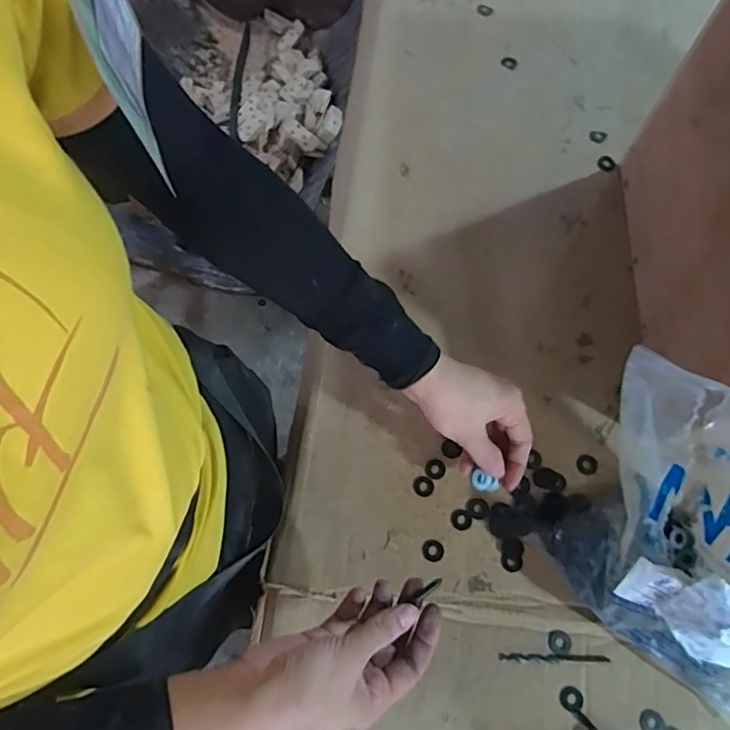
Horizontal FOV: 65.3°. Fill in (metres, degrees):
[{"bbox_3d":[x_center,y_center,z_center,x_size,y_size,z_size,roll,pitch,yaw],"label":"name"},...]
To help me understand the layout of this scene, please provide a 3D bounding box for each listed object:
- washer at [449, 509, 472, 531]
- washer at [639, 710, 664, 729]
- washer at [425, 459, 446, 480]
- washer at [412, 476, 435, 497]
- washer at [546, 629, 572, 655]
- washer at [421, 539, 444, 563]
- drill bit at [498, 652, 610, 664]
[{"bbox_3d":[0.088,0.141,0.522,0.019,0.004,0.018,0,72,0],"label":"washer"},{"bbox_3d":[0.239,0.299,0.475,0.020,0.004,0.019,0,72,0],"label":"washer"},{"bbox_3d":[0.066,0.098,0.534,0.019,0.004,0.018,0,72,0],"label":"washer"},{"bbox_3d":[0.054,0.113,0.530,0.019,0.004,0.018,0,72,0],"label":"washer"},{"bbox_3d":[0.168,0.239,0.490,0.021,0.004,0.019,25,73,7],"label":"washer"},{"bbox_3d":[0.061,0.167,0.511,0.020,0.004,0.019,0,72,0],"label":"washer"},{"bbox_3d":[0.162,0.251,0.487,0.093,0.004,0.008,1,72,0],"label":"drill bit"}]

